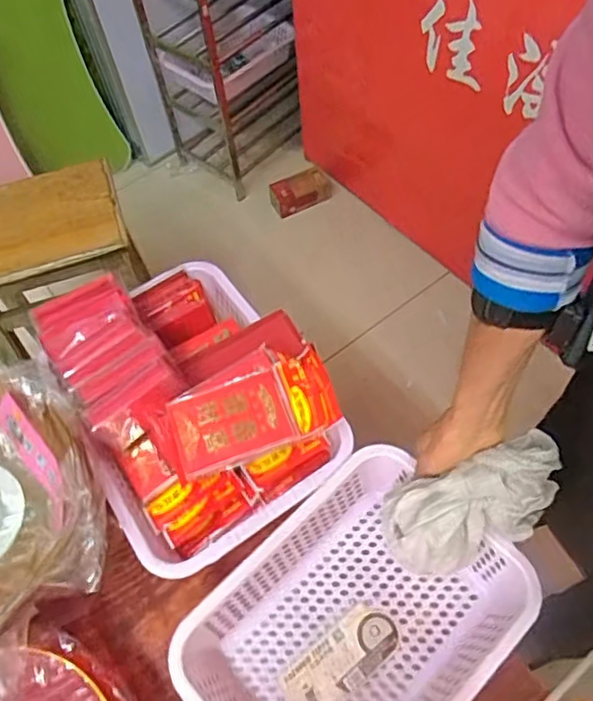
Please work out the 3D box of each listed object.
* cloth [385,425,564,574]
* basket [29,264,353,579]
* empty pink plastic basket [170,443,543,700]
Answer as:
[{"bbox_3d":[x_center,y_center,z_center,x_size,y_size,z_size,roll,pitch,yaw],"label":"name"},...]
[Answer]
[{"bbox_3d":[0.164,0.141,0.577,0.173,0.070,0.083,-35,57,15],"label":"cloth"},{"bbox_3d":[-0.115,0.041,0.693,0.246,0.113,0.335,-27,59,-12],"label":"basket"},{"bbox_3d":[0.057,0.269,0.600,0.220,0.095,0.293,39,68,25],"label":"empty pink plastic basket"}]

